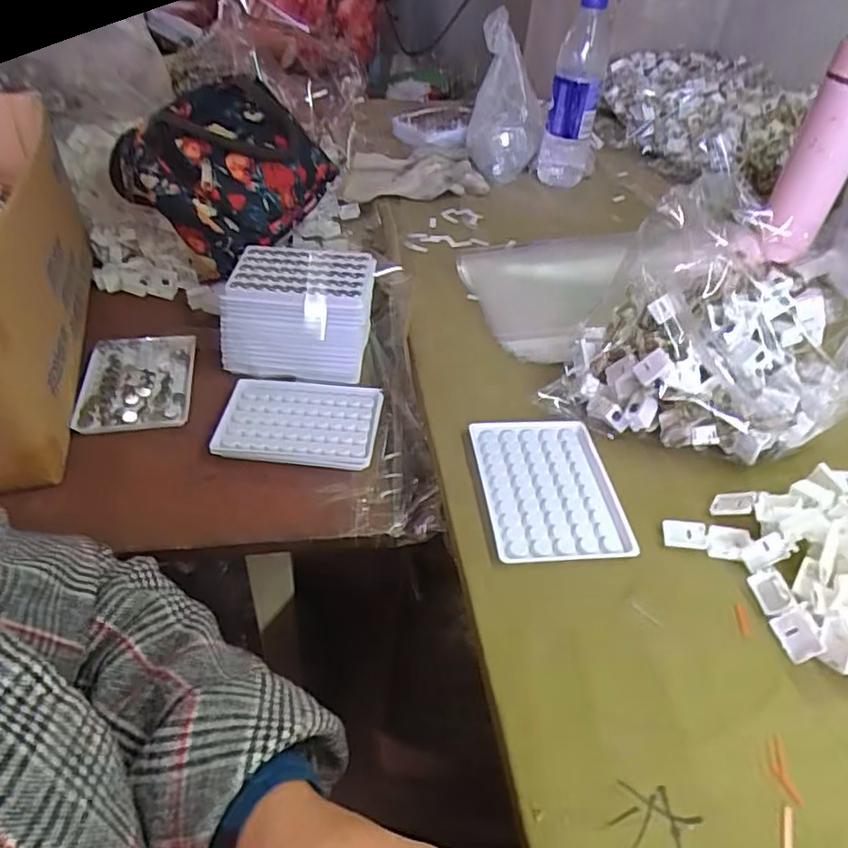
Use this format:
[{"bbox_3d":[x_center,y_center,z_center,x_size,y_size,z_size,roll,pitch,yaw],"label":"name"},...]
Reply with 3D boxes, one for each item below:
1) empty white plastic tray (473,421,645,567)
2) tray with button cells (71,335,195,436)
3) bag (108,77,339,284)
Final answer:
[{"bbox_3d":[0.089,0.044,0.454,0.095,0.006,0.124,-1,43,-6],"label":"empty white plastic tray"},{"bbox_3d":[-0.260,-0.040,0.576,0.093,0.010,0.128,-5,43,-10],"label":"tray with button cells"},{"bbox_3d":[-0.213,-0.291,0.722,0.177,0.130,0.233,22,45,18],"label":"bag"}]

